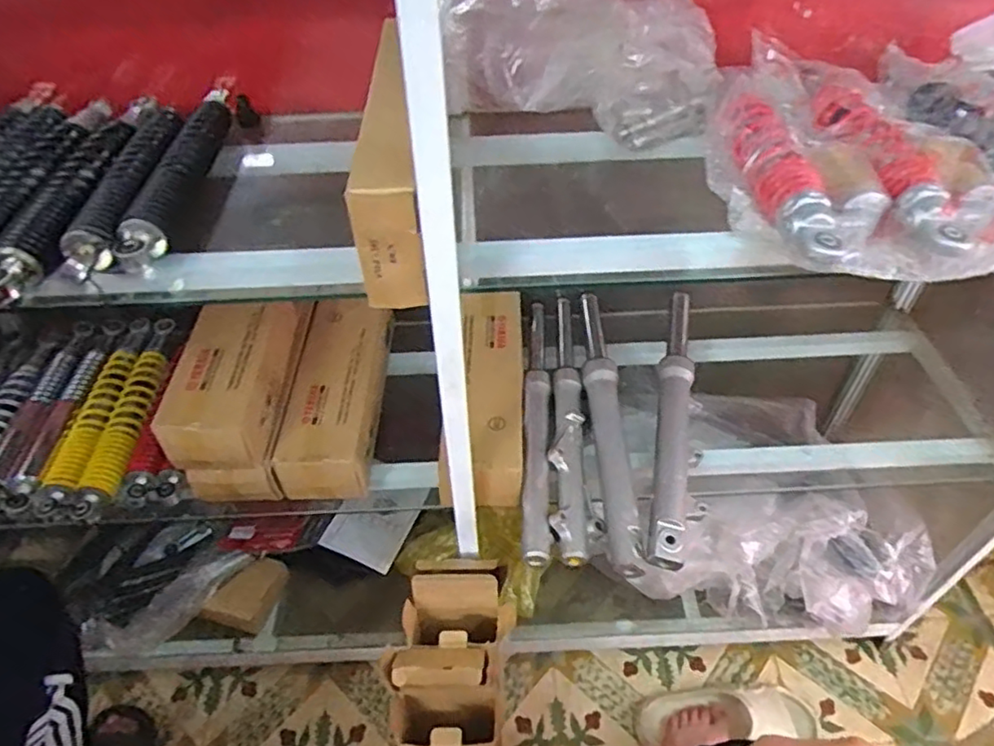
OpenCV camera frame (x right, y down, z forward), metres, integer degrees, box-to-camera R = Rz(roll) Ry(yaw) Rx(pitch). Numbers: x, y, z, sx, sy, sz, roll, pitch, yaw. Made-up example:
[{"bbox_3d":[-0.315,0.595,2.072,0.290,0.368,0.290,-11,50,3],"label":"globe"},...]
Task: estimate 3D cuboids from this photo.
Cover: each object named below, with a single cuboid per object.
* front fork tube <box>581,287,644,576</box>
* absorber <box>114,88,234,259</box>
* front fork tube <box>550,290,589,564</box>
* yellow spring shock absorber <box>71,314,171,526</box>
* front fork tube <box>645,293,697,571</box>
[{"bbox_3d":[0.153,0.058,0.899,0.057,0.046,0.466,0,46,2],"label":"front fork tube"},{"bbox_3d":[-0.338,-0.218,0.684,0.040,0.044,0.309,-2,46,-1],"label":"absorber"},{"bbox_3d":[0.098,0.055,0.894,0.045,0.040,0.437,2,46,3],"label":"front fork tube"},{"bbox_3d":[-0.526,0.053,0.922,0.052,0.037,0.336,-2,46,-1],"label":"yellow spring shock absorber"},{"bbox_3d":[0.248,0.050,0.898,0.047,0.047,0.462,9,47,10],"label":"front fork tube"}]

